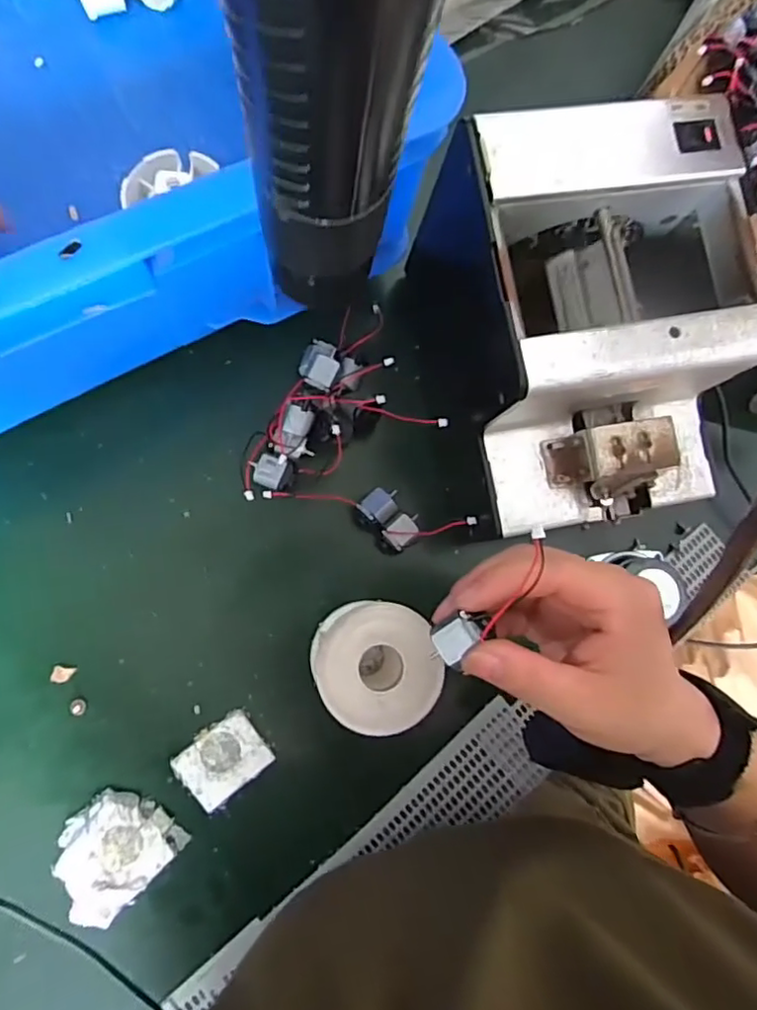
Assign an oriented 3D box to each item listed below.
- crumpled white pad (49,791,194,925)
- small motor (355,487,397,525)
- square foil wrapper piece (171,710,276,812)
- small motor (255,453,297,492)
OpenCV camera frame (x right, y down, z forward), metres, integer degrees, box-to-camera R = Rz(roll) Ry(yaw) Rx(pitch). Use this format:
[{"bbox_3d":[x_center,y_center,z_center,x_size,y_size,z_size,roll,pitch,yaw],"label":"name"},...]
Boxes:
[{"bbox_3d":[-0.144,0.188,0.332,0.064,0.004,0.054,-44,88,-11],"label":"crumpled white pad"},{"bbox_3d":[-0.001,0.001,0.377,0.026,0.023,0.018,-40,87,-11],"label":"small motor"},{"bbox_3d":[-0.087,0.144,0.348,0.046,0.004,0.037,-36,86,-11],"label":"square foil wrapper piece"},{"bbox_3d":[-0.061,-0.018,0.368,0.024,0.014,0.018,13,79,-4],"label":"small motor"}]

